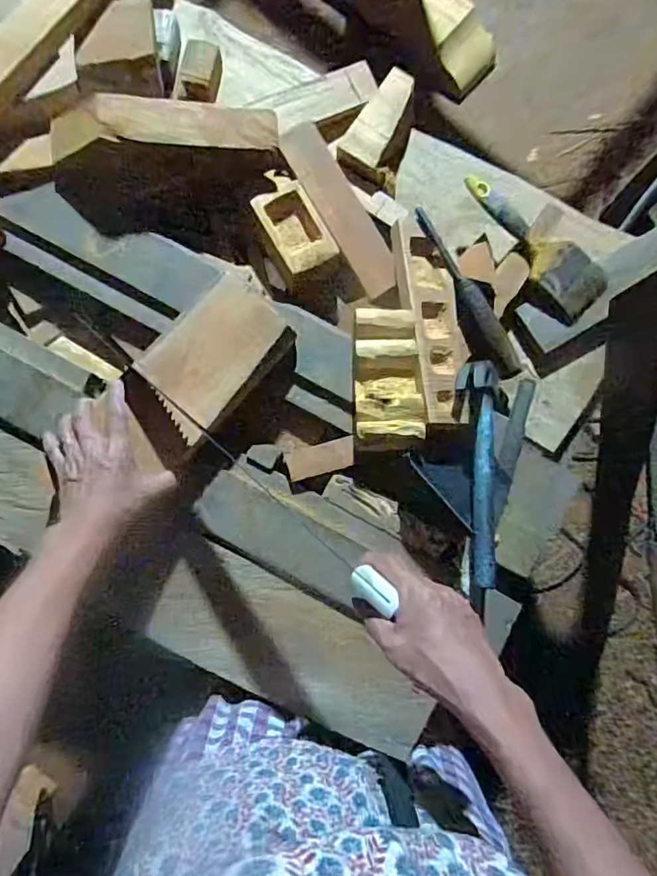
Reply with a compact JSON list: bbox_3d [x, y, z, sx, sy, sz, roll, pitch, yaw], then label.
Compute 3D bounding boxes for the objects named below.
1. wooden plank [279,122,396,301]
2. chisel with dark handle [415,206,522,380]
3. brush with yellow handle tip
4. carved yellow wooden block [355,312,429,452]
[{"bbox_3d":[0.012,-0.274,0.631,0.051,0.019,0.223,-29,87,-6],"label":"wooden plank"},{"bbox_3d":[0.156,-0.168,0.604,0.036,0.033,0.219,-23,86,-6],"label":"chisel with dark handle"},{"bbox_3d":[0.250,-0.237,0.627,0.079,0.025,0.205,-41,88,-7],"label":"brush with yellow handle tip"},{"bbox_3d":[0.064,-0.062,0.551,0.071,0.033,0.148,0,83,-3],"label":"carved yellow wooden block"}]

